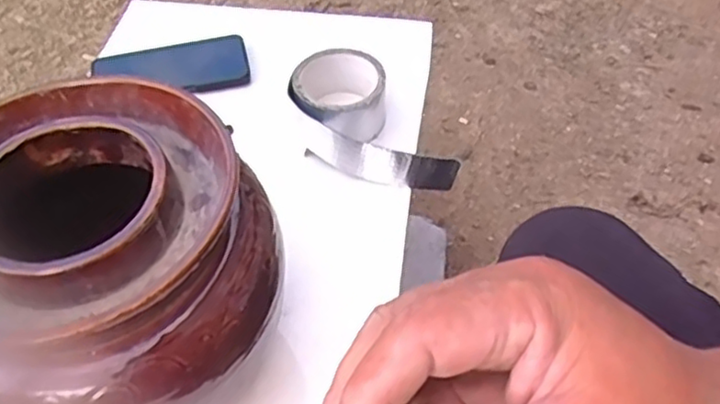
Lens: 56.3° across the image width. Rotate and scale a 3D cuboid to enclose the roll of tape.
[{"bbox_3d":[0.002,-0.073,0.643,0.102,0.051,0.179,-28,55,-21],"label":"roll of tape"}]

